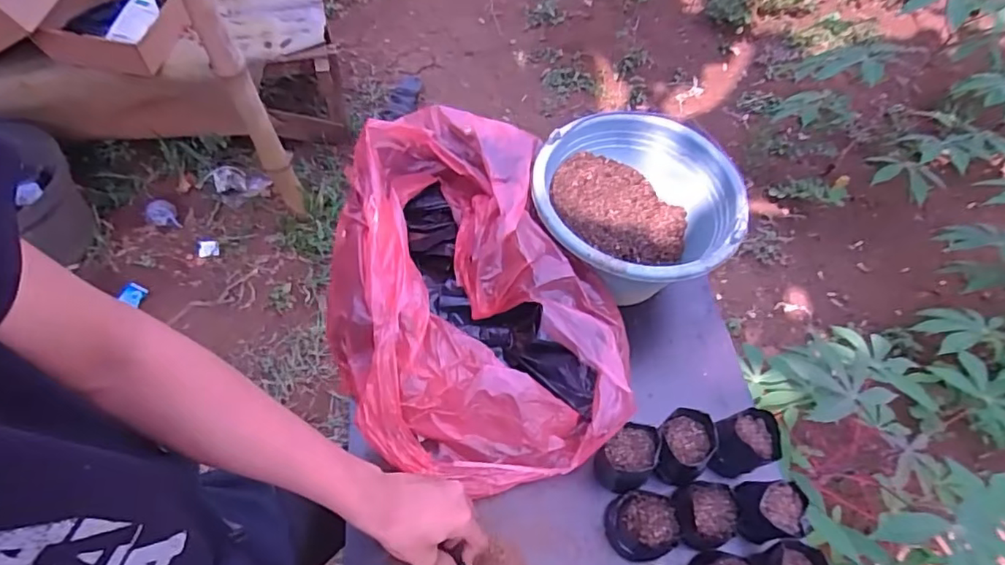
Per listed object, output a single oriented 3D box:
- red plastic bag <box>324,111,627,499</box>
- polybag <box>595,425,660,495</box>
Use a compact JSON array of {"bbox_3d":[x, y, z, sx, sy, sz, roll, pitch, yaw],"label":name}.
[{"bbox_3d":[-0.048,0.015,0.642,0.291,0.154,0.412,-19,65,-15],"label":"red plastic bag"},{"bbox_3d":[0.141,0.196,0.615,0.058,0.081,0.055,2,62,-4],"label":"polybag"}]

